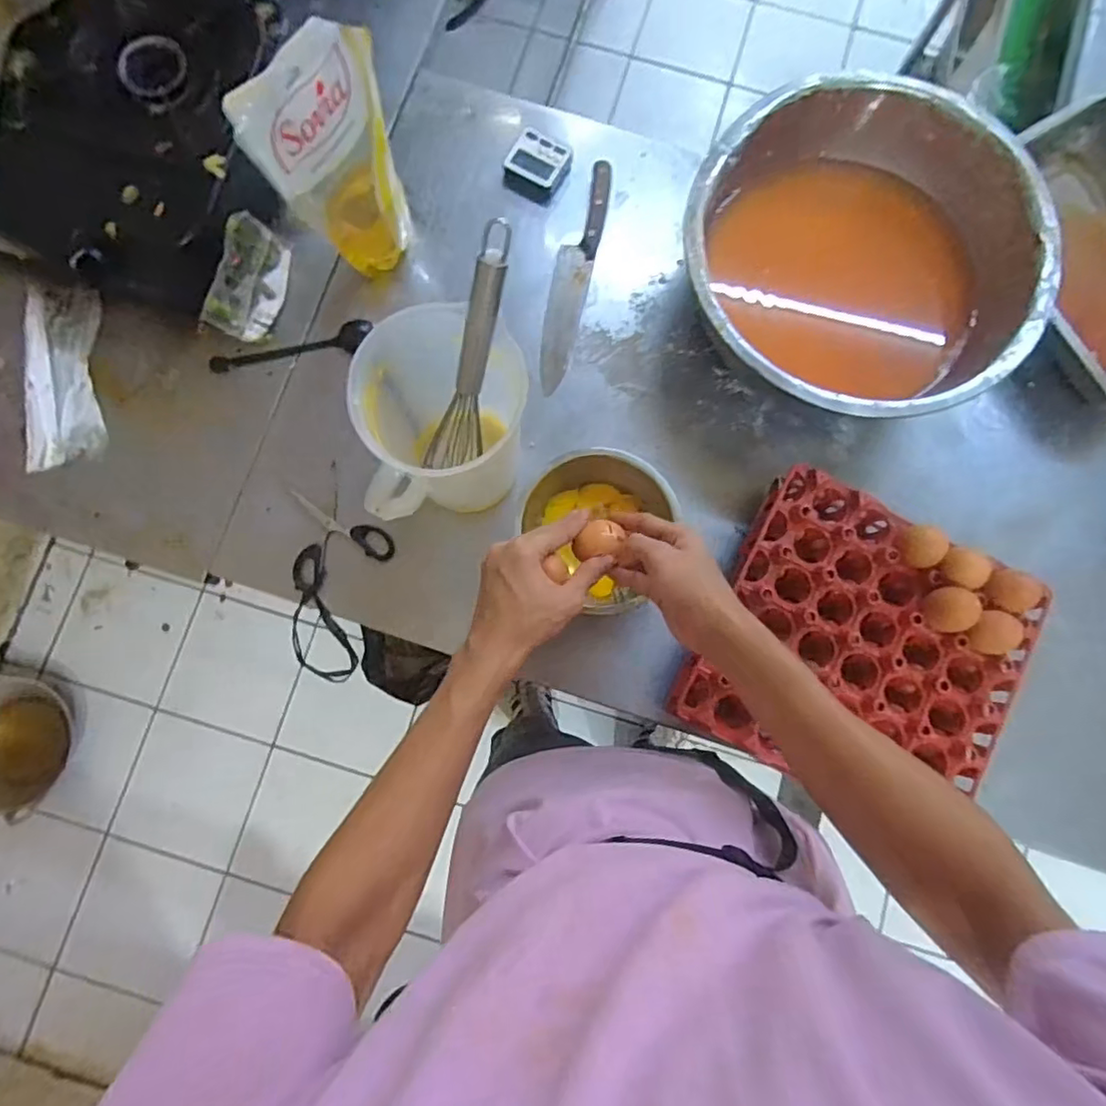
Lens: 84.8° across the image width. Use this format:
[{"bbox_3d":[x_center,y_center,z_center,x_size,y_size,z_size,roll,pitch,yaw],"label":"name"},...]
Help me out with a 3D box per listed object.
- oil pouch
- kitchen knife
[{"bbox_3d":[-0.212,-0.387,0.617,0.142,0.249,0.049,-42,83,-6],"label":"oil pouch"},{"bbox_3d":[0.024,-0.341,0.744,0.047,0.026,0.291,14,81,2],"label":"kitchen knife"}]

